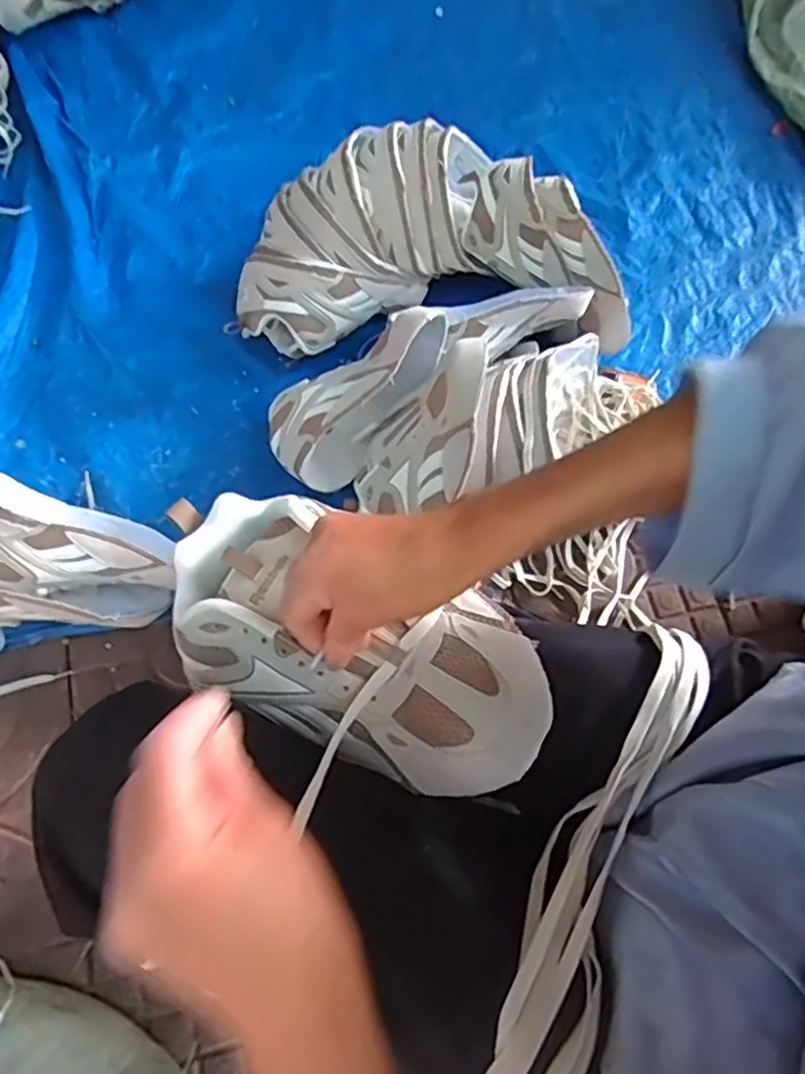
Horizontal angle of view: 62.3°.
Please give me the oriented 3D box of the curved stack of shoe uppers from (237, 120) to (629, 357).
[{"bbox_3d":[0.046,-0.352,0.808,0.477,0.150,0.232,2,70,-2],"label":"curved stack of shoe uppers"}]

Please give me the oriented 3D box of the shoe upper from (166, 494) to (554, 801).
[{"bbox_3d":[-0.037,0.056,0.396,0.252,0.055,0.121,28,71,12],"label":"shoe upper"}]

